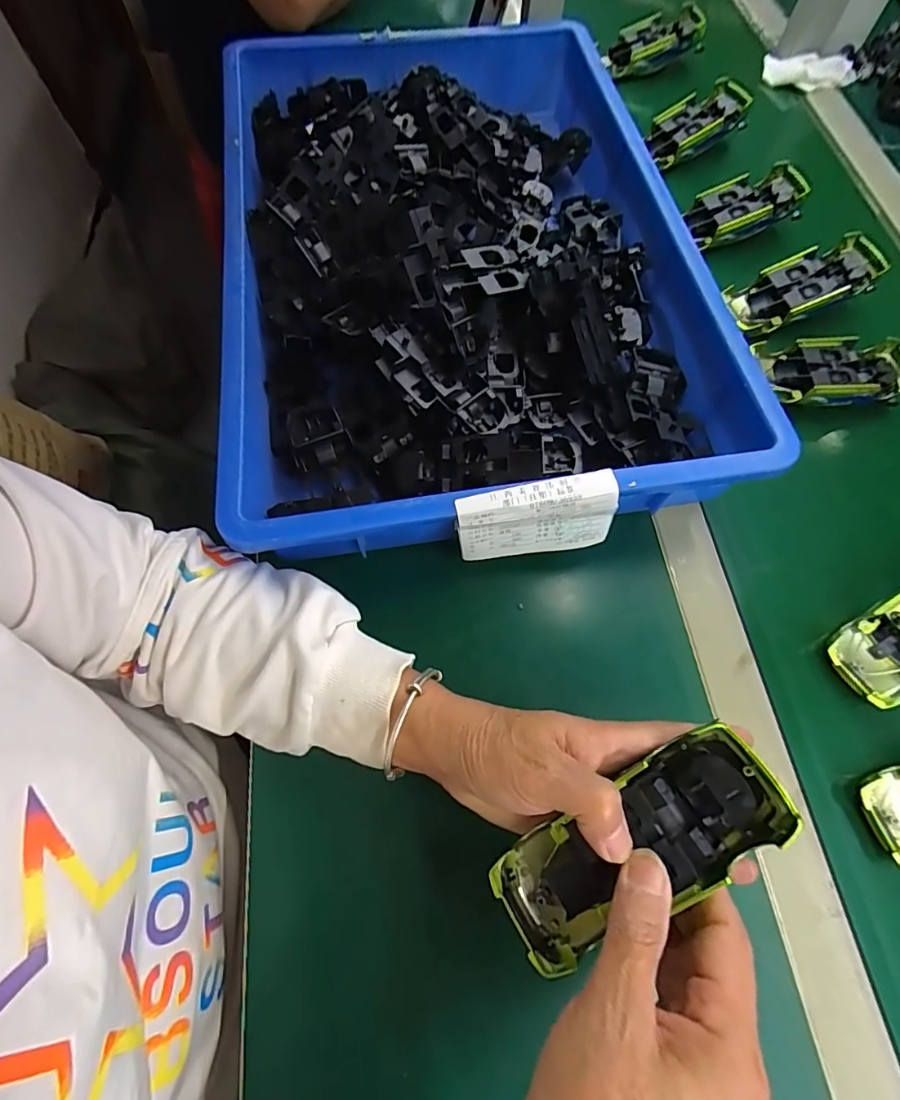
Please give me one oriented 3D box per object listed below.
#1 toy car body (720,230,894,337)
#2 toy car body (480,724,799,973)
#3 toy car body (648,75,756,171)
[{"bbox_3d":[0.331,-0.247,0.465,0.132,0.026,0.055,-21,68,8],"label":"toy car body"},{"bbox_3d":[0.085,0.135,0.229,0.130,0.030,0.051,-38,71,12],"label":"toy car body"},{"bbox_3d":[0.274,-0.479,0.574,0.115,0.038,0.059,-31,82,5],"label":"toy car body"}]

